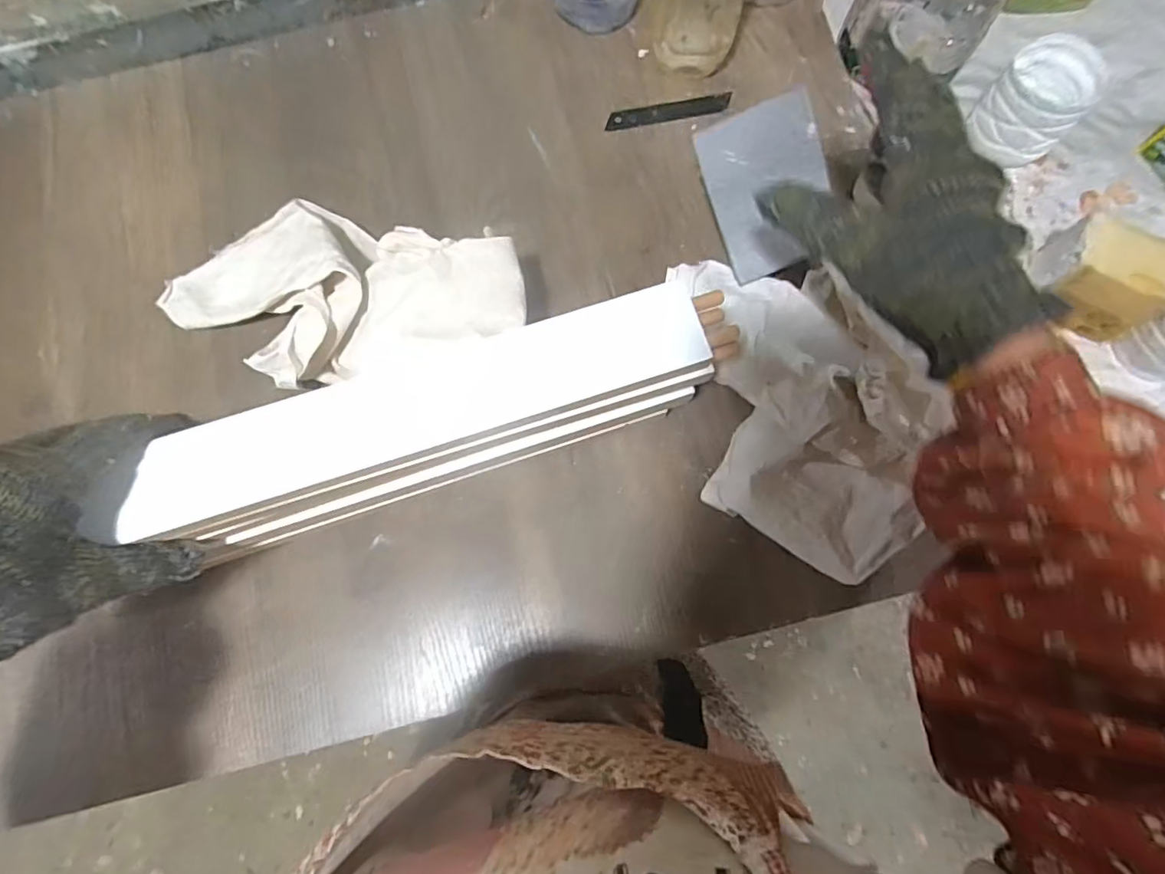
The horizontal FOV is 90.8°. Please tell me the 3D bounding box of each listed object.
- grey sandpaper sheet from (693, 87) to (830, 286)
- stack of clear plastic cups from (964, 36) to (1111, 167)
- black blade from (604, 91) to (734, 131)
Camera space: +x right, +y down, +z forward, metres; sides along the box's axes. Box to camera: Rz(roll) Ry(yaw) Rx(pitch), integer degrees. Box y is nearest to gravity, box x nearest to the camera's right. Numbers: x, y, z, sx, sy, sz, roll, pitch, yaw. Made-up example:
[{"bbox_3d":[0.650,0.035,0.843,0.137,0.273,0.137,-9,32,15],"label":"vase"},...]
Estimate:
[{"bbox_3d":[0.117,-0.153,0.360,0.067,0.007,0.096,-19,114,17],"label":"grey sandpaper sheet"},{"bbox_3d":[0.322,-0.238,0.411,0.060,0.055,0.068,39,81,8],"label":"stack of clear plastic cups"},{"bbox_3d":[0.066,-0.252,0.441,0.095,0.006,0.016,-11,79,-2],"label":"black blade"}]

